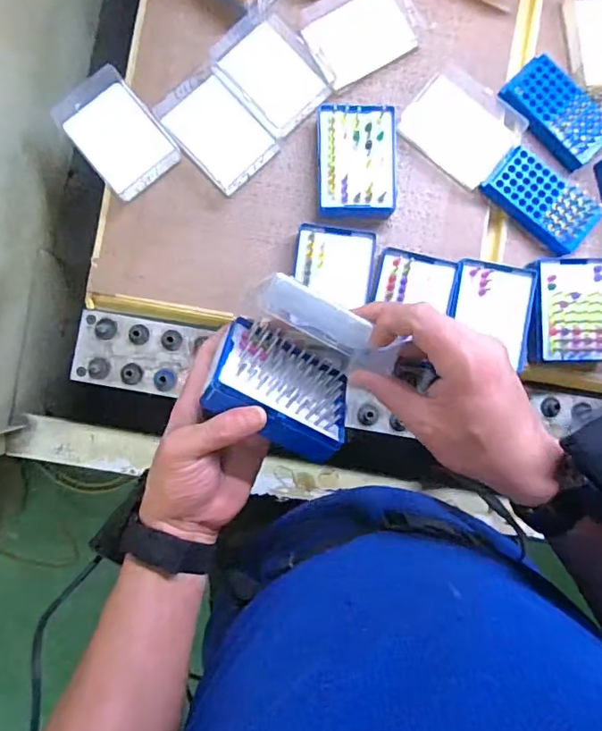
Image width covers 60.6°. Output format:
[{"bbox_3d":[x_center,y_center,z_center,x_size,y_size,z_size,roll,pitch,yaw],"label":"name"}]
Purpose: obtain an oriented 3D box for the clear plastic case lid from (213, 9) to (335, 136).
[{"bbox_3d":[-0.029,-0.302,0.533,0.087,0.018,0.110,-41,91,-3],"label":"clear plastic case lid"}]

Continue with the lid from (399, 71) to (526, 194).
[{"bbox_3d":[0.170,-0.252,0.540,0.110,0.018,0.092,37,87,-1],"label":"lid"}]

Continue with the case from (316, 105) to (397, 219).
[{"bbox_3d":[0.058,-0.205,0.527,0.082,0.032,0.109,-1,89,-3],"label":"case"}]

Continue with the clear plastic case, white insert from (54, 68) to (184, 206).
[{"bbox_3d":[-0.189,-0.239,0.529,0.080,0.018,0.127,-37,91,-3],"label":"clear plastic case, white insert"}]

